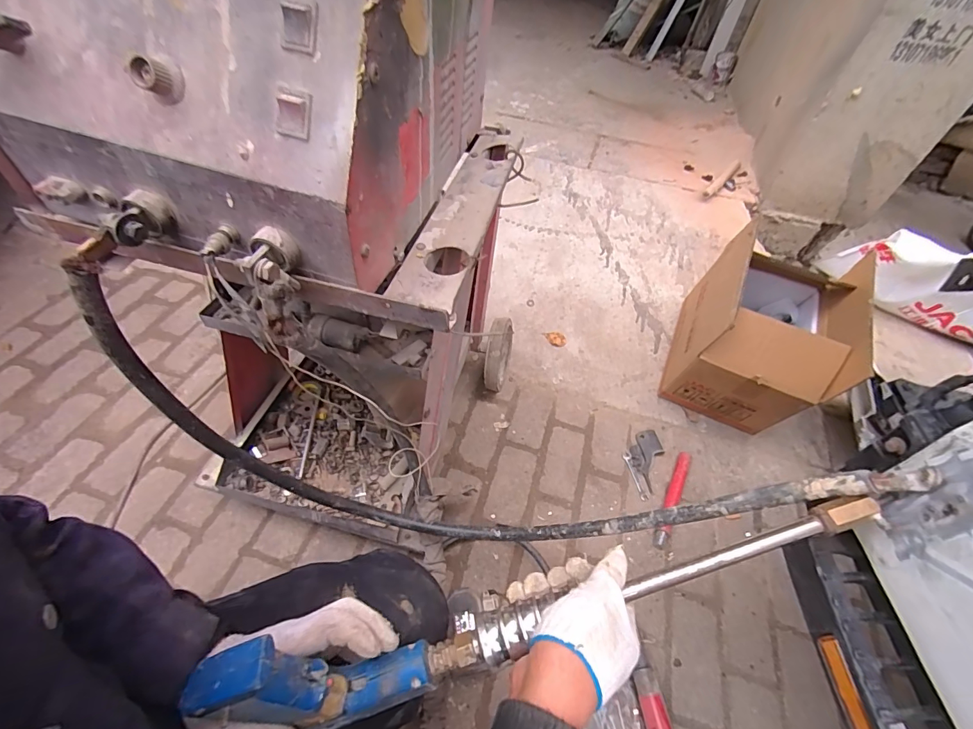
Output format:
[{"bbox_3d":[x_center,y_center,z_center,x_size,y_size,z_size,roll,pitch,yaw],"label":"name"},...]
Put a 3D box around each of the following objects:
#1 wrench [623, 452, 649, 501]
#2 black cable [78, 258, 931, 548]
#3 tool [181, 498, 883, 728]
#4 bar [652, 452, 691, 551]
[{"bbox_3d":[0.350,0.263,0.961,0.019,0.010,0.120,-4,51,-10],"label":"wrench"},{"bbox_3d":[-0.016,0.138,0.495,0.747,0.453,0.050,11,50,3],"label":"black cable"},{"bbox_3d":[0.072,0.203,0.340,0.543,0.125,0.050,-14,53,-4],"label":"tool"},{"bbox_3d":[0.422,0.297,0.918,0.031,0.023,0.243,26,52,15],"label":"bar"}]

